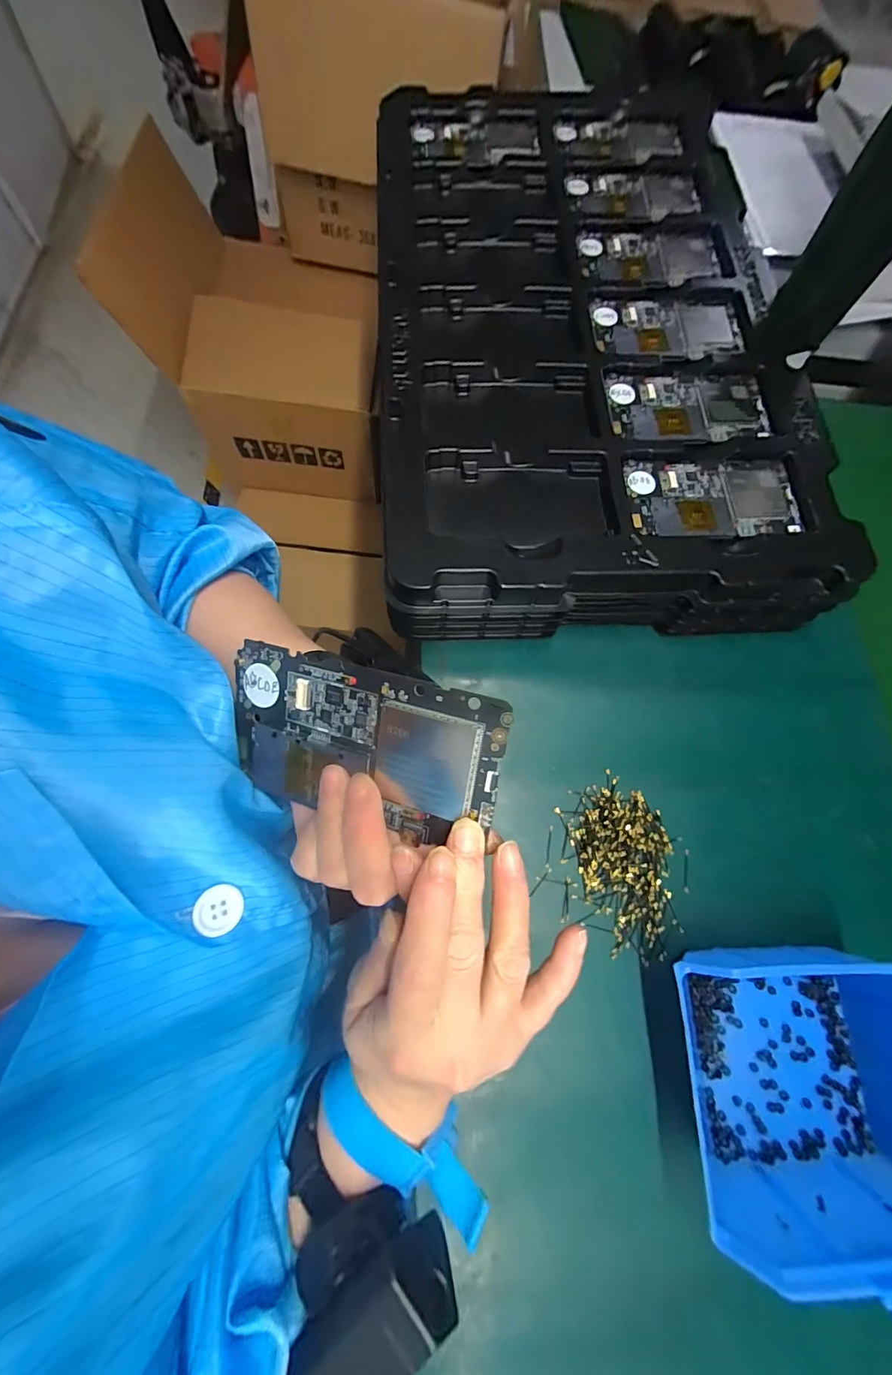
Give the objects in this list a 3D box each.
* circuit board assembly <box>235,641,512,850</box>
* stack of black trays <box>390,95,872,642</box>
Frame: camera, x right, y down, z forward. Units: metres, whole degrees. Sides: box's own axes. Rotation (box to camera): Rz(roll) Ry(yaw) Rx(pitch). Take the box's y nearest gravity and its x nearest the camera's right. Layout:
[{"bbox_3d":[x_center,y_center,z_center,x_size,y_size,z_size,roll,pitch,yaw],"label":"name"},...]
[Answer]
[{"bbox_3d":[-0.038,0.024,0.182,0.121,0.004,0.066,13,103,17],"label":"circuit board assembly"},{"bbox_3d":[0.107,-0.319,0.372,0.328,0.068,0.571,-3,74,-7],"label":"stack of black trays"}]

